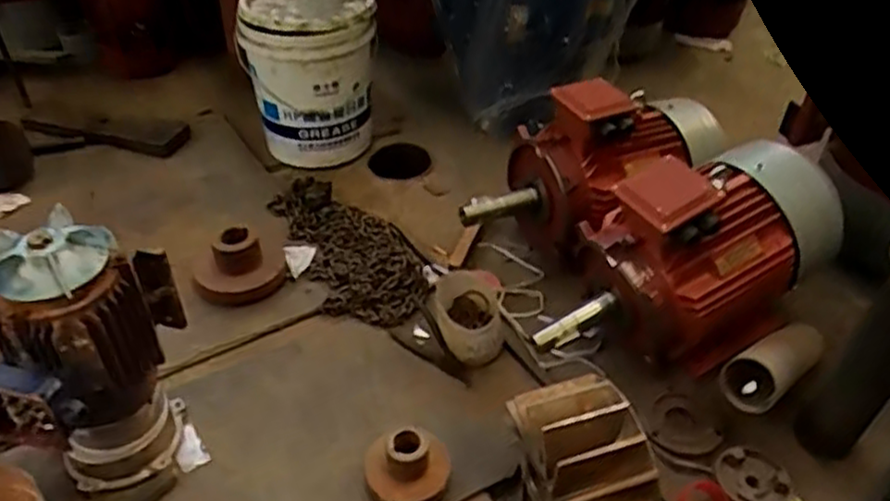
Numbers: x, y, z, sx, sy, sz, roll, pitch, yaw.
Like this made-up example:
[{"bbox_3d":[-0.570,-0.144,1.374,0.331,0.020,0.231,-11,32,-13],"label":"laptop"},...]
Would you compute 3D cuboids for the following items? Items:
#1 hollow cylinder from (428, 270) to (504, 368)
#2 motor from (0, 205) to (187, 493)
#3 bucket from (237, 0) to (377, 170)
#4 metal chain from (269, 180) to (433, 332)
[{"bbox_3d":[0.038,0.123,1.228,0.117,0.093,0.150,-6,42,-11],"label":"hollow cylinder"},{"bbox_3d":[-0.452,0.159,0.929,0.161,0.382,0.203,14,43,11],"label":"motor"},{"bbox_3d":[-0.283,-0.368,1.550,0.260,0.350,0.269,2,42,-2],"label":"bucket"},{"bbox_3d":[-0.184,-0.004,1.372,0.180,0.062,0.370,-18,46,-23],"label":"metal chain"}]

